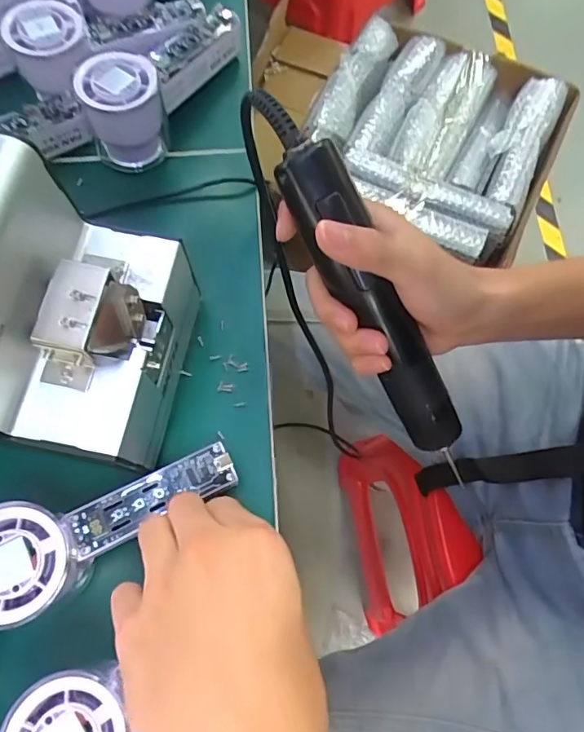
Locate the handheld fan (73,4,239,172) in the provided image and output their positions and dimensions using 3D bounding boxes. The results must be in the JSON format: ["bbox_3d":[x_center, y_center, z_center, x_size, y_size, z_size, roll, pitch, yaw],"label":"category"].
[{"bbox_3d":[-0.097,-0.214,0.372,0.055,0.055,0.149,30,76,10],"label":"handheld fan"}]

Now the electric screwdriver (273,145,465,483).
[{"bbox_3d":[0.053,-0.027,0.287,0.032,0.026,0.202,-34,109,-9],"label":"electric screwdriver"}]

